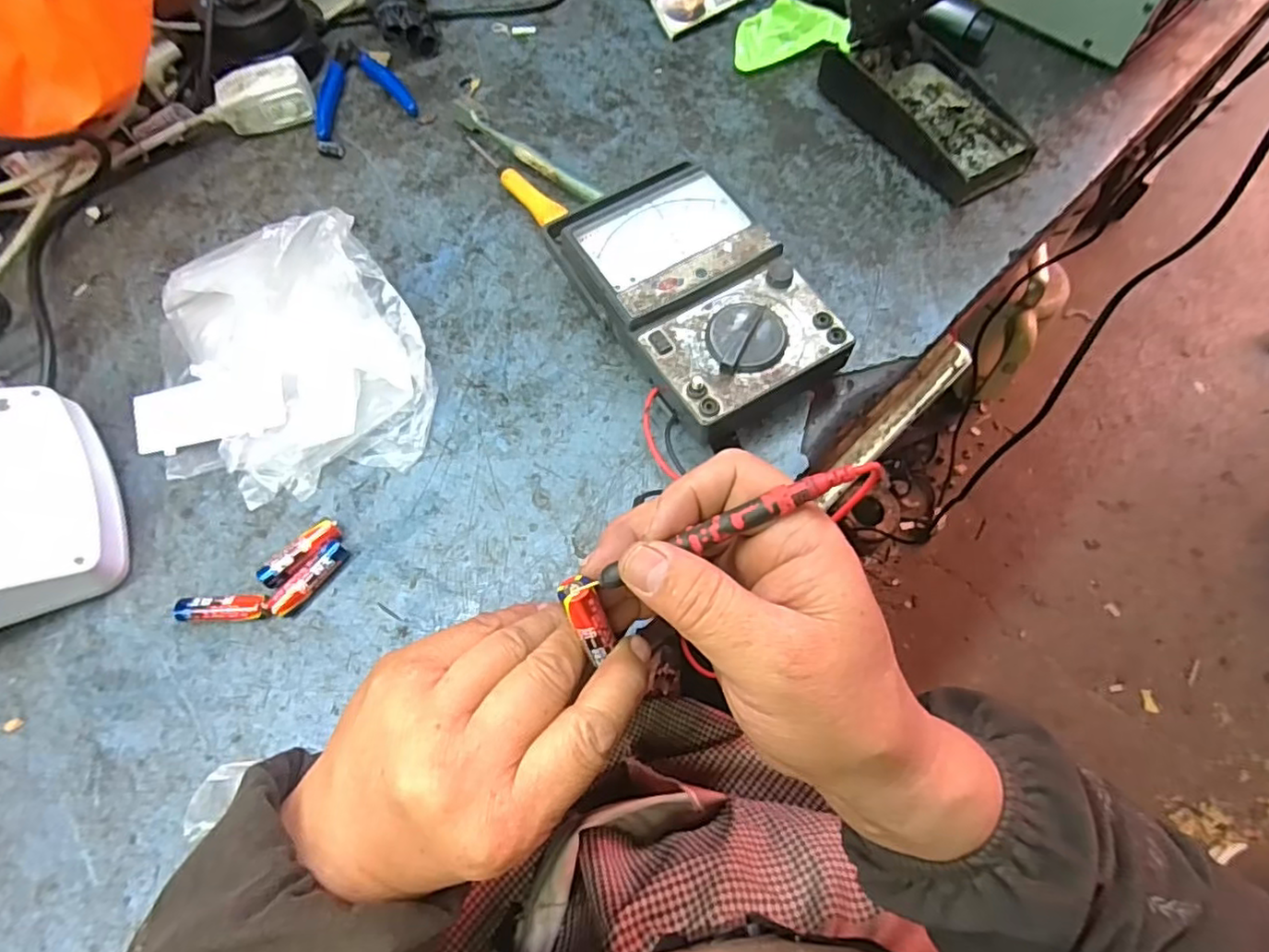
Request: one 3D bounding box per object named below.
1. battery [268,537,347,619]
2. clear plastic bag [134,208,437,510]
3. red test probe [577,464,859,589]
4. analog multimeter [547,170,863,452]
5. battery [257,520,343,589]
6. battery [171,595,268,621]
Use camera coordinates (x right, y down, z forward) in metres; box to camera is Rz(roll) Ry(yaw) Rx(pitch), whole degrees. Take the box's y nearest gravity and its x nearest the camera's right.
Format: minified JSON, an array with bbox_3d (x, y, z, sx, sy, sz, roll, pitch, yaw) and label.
[{"bbox_3d":[-0.183,0.058,0.361,0.015,0.012,0.048,36,72,17],"label":"battery"},{"bbox_3d":[-0.223,-0.068,0.380,0.184,0.086,0.134,-2,66,2],"label":"clear plastic bag"},{"bbox_3d":[0.030,0.020,0.232,0.104,0.005,0.008,-24,66,5],"label":"red test probe"},{"bbox_3d":[0.035,-0.116,0.408,0.109,0.049,0.183,-30,68,-10],"label":"analog multimeter"},{"bbox_3d":[-0.189,0.045,0.366,0.047,0.014,0.016,-40,70,-14],"label":"battery"},{"bbox_3d":[-0.227,0.074,0.355,0.049,0.015,0.014,-5,66,1],"label":"battery"}]

